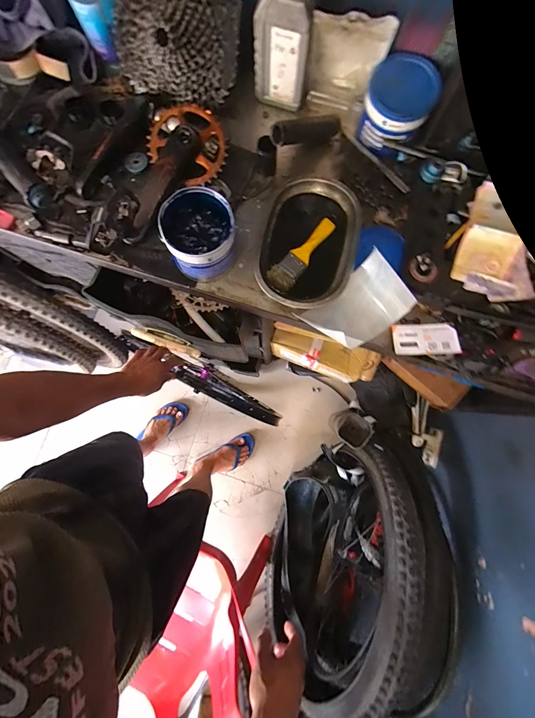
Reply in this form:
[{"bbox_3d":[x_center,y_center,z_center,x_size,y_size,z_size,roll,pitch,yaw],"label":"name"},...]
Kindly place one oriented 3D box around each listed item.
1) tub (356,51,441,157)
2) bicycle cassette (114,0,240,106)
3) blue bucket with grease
[{"bbox_3d":[0.204,-0.398,0.488,0.098,0.083,0.104,0,83,0],"label":"tub"},{"bbox_3d":[-0.144,-0.492,0.460,0.199,0.167,0.053,12,40,4],"label":"bicycle cassette"},{"bbox_3d":[-0.098,-0.180,0.460,0.096,0.086,0.097,0,83,0],"label":"blue bucket with grease"}]

